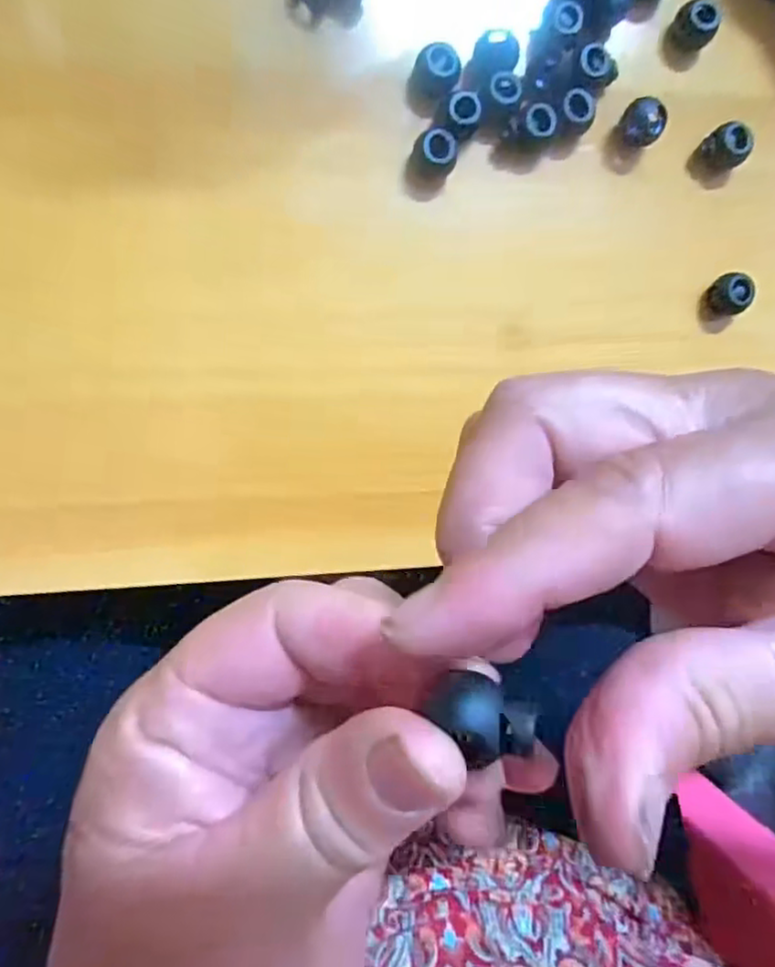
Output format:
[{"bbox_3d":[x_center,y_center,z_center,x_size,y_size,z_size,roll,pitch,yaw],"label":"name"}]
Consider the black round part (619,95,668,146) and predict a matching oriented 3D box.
[{"bbox_3d":[0.093,-0.132,0.240,0.014,0.010,0.013,0,92,-10],"label":"black round part"}]

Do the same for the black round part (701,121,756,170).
[{"bbox_3d":[0.127,-0.126,0.245,0.012,0.012,0.015,-37,98,-6],"label":"black round part"}]

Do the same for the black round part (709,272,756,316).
[{"bbox_3d":[0.130,-0.072,0.251,0.012,0.013,0.013,0,92,-10],"label":"black round part"}]

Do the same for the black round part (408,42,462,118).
[{"bbox_3d":[0.016,-0.141,0.229,0.015,0.014,0.018,23,88,-10],"label":"black round part"}]

